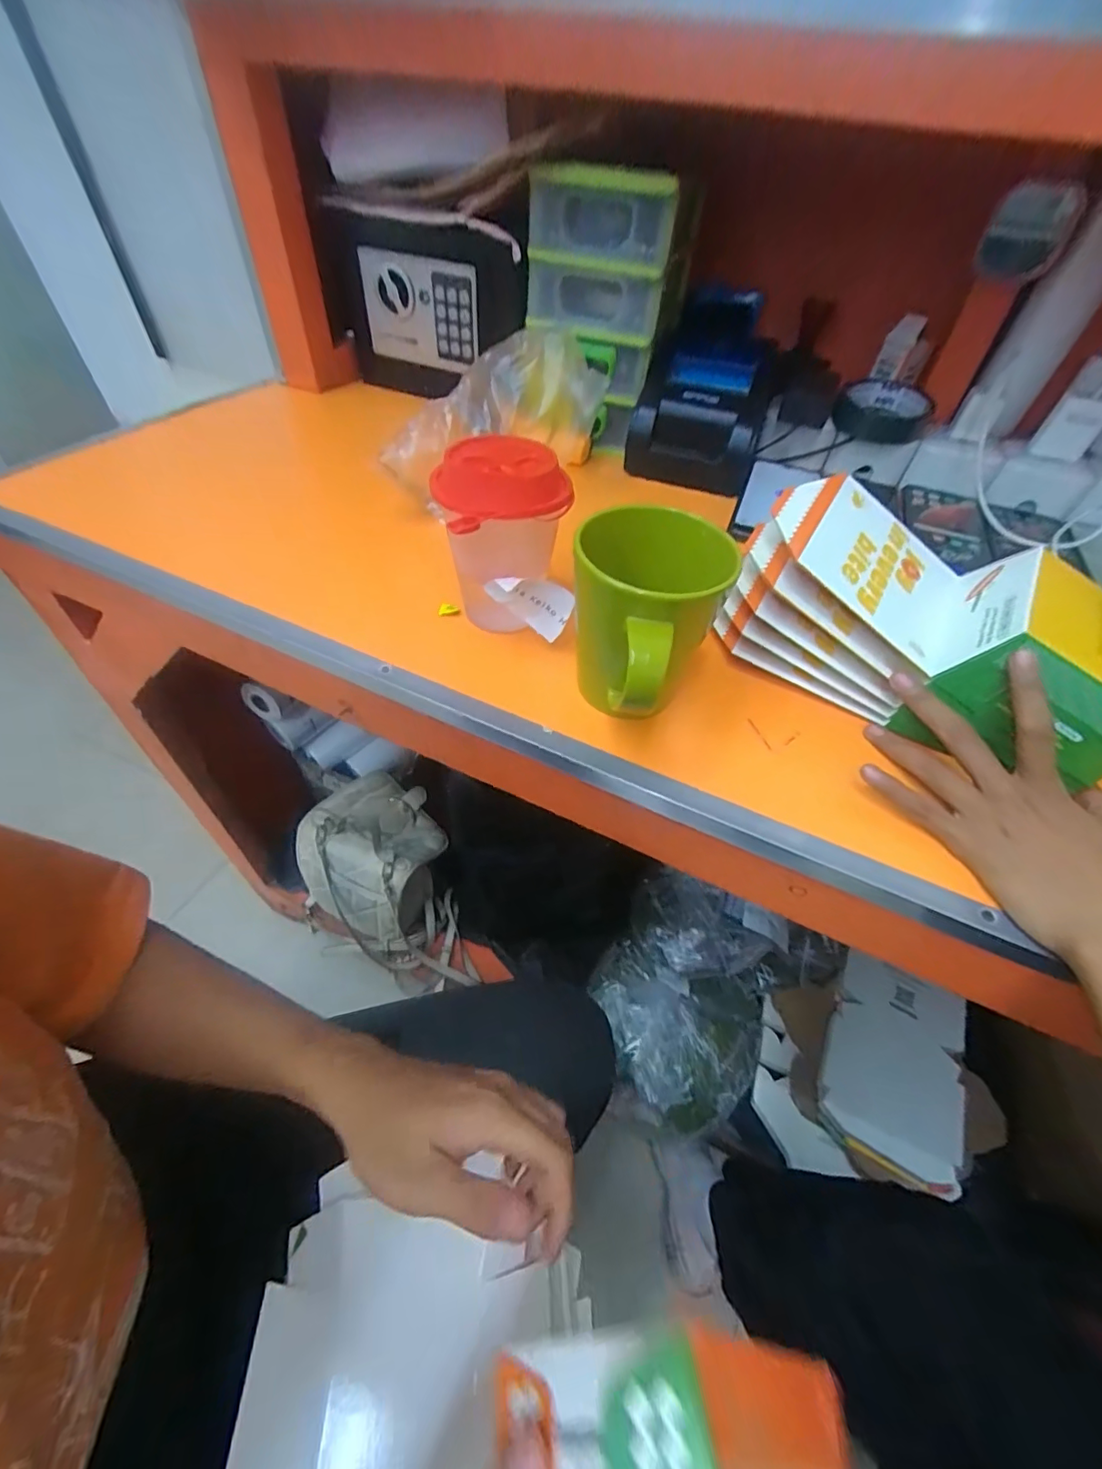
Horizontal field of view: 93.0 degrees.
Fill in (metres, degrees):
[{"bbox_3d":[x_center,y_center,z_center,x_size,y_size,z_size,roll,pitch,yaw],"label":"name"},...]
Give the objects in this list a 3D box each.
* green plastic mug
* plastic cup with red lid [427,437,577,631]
[{"bbox_3d":[0.052,-0.058,0.303,0.081,0.116,0.107,7,50,2],"label":"green plastic mug"},{"bbox_3d":[-0.032,-0.123,0.349,0.084,0.121,0.075,3,50,-1],"label":"plastic cup with red lid"}]

